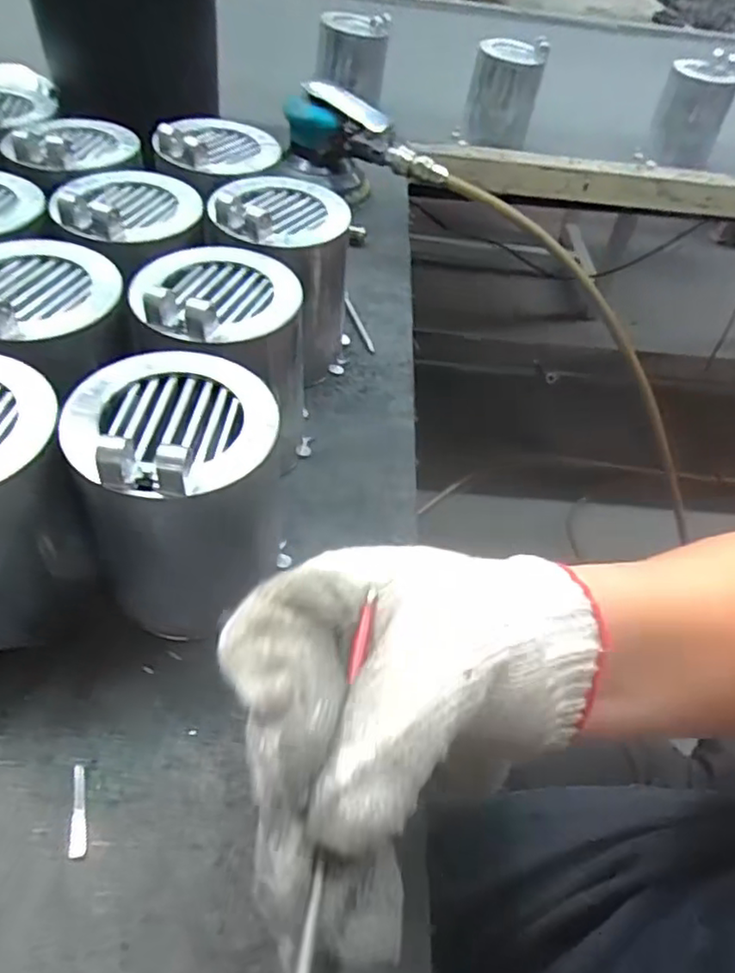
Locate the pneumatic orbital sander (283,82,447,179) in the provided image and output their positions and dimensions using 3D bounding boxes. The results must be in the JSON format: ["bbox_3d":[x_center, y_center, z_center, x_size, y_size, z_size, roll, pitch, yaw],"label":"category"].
[{"bbox_3d":[0.002,-0.332,0.622,0.165,0.065,0.058,17,48,8],"label":"pneumatic orbital sander"}]

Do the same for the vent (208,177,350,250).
[{"bbox_3d":[-0.054,-0.177,0.409,0.083,0.020,0.077,5,47,-3],"label":"vent"}]

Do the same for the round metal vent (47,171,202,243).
[{"bbox_3d":[-0.145,-0.174,0.395,0.083,0.017,0.075,-9,49,-15],"label":"round metal vent"}]

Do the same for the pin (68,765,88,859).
[{"bbox_3d":[-0.119,0.133,0.269,0.007,0.004,0.036,-6,49,-13],"label":"pin"}]

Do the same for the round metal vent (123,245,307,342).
[{"bbox_3d":[-0.079,-0.104,0.339,0.084,0.021,0.076,-20,53,-23],"label":"round metal vent"}]

